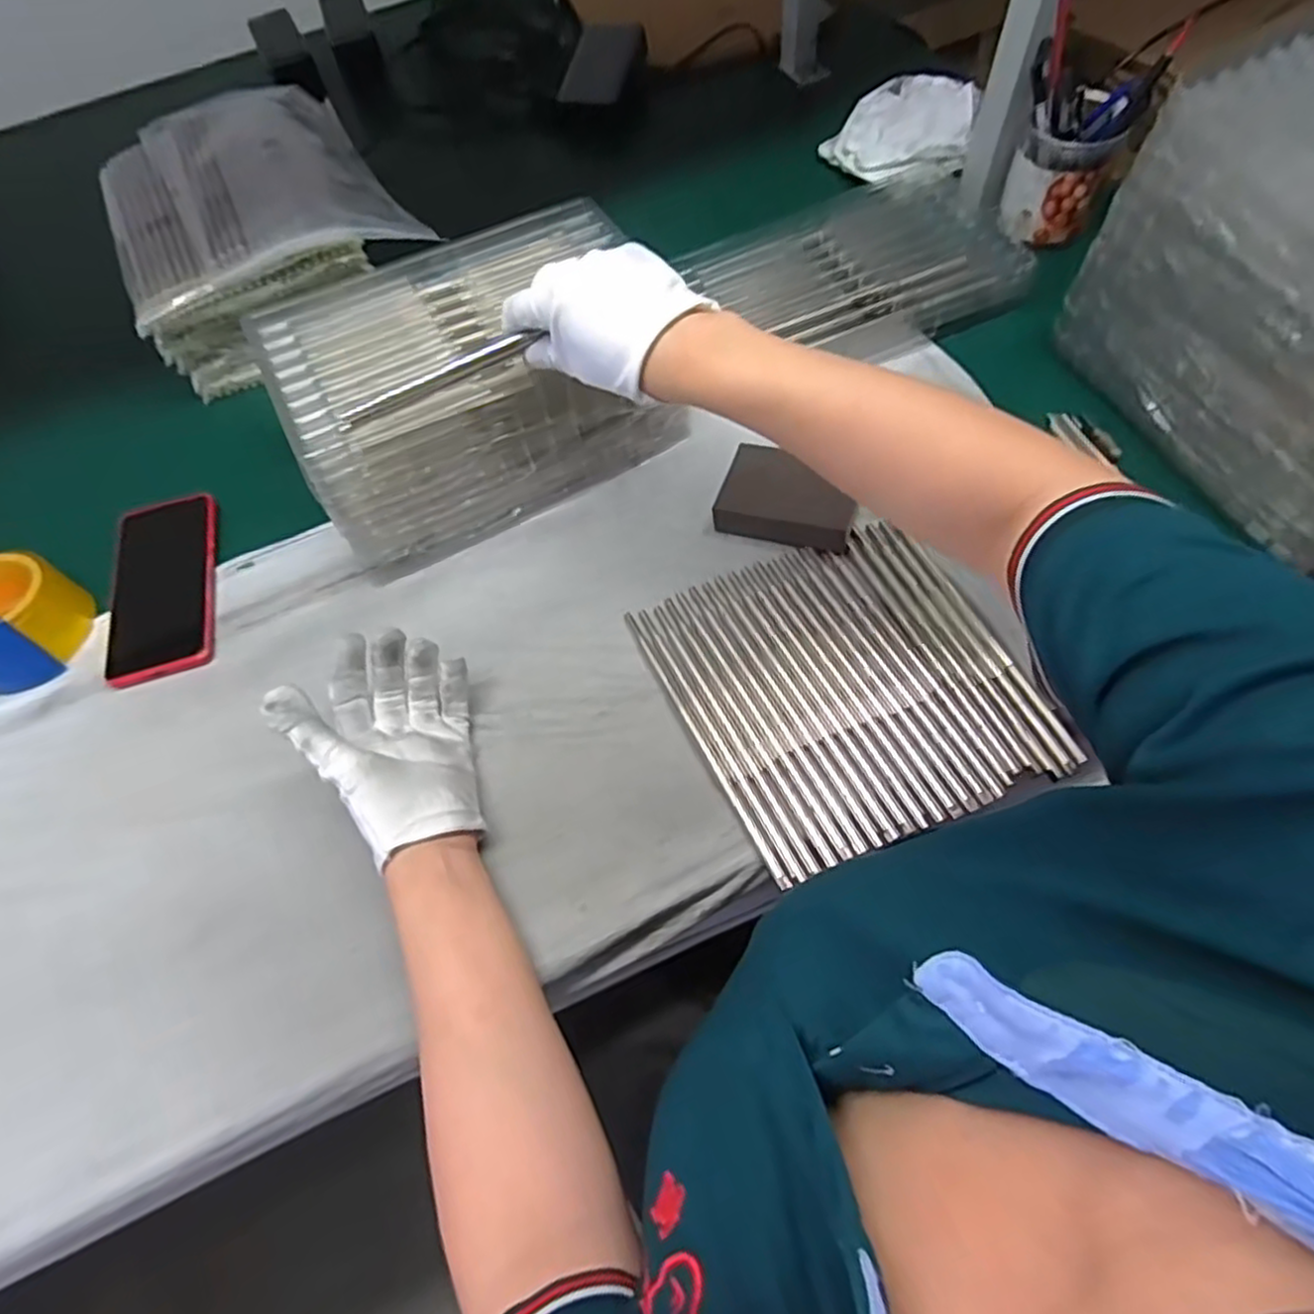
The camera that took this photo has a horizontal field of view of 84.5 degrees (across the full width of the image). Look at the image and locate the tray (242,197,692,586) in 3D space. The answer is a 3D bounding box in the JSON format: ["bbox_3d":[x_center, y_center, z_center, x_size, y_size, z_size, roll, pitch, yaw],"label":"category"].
[{"bbox_3d":[-0.133,-0.213,0.550,0.266,0.114,0.192,-25,67,-8],"label":"tray"}]

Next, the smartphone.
[{"bbox_3d":[-0.386,-0.056,0.565,0.077,0.009,0.161,-15,64,-4],"label":"smartphone"}]

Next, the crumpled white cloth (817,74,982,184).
[{"bbox_3d":[0.236,-0.514,0.701,0.137,0.052,0.121,21,67,13],"label":"crumpled white cloth"}]

